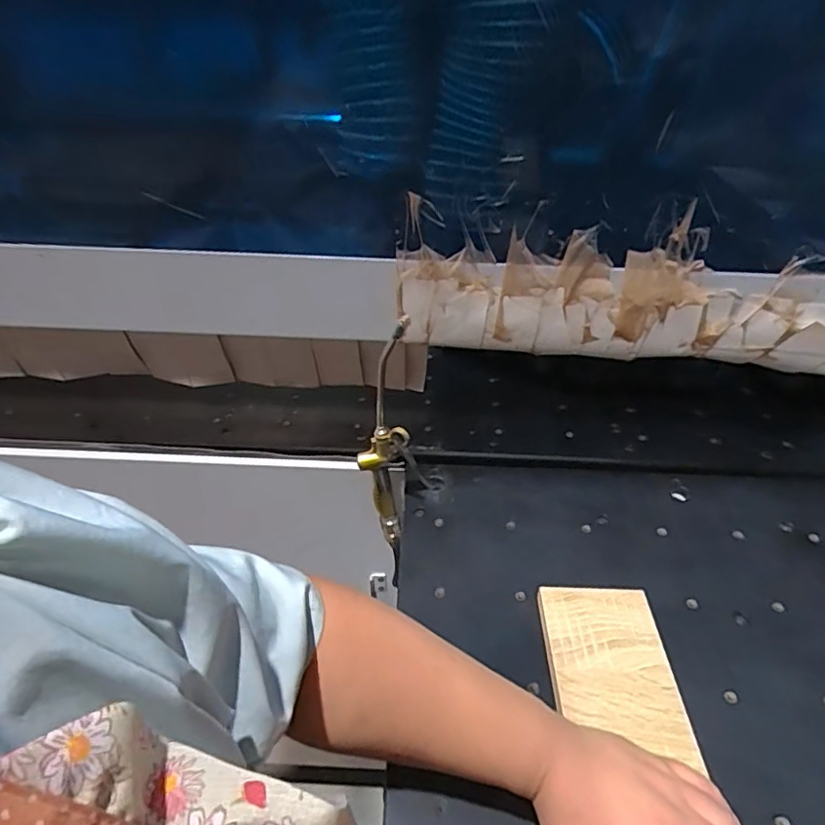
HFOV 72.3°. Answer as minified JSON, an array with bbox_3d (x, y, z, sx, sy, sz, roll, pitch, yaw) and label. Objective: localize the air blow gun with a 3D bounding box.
[{"bbox_3d":[-0.013,0.049,0.571,0.055,0.292,0.060,25,43,28],"label":"air blow gun"}]

